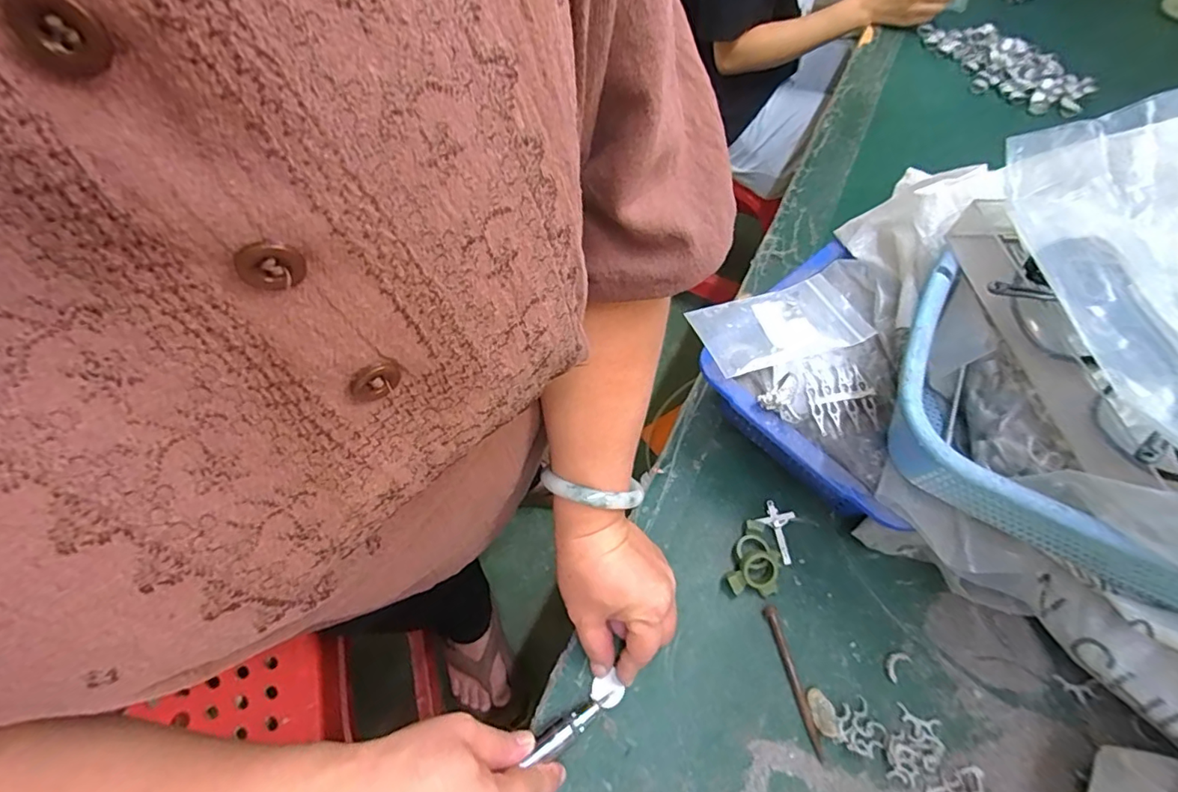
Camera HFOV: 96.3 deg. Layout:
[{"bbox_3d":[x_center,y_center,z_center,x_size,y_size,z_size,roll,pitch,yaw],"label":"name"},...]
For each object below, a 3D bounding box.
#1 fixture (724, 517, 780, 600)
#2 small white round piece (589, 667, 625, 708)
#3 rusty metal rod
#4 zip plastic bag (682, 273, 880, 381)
[{"bbox_3d":[0.128,0.125,0.401,0.035,0.015,0.059,20,60,12],"label":"fixture"},{"bbox_3d":[0.012,0.198,0.355,0.020,0.006,0.021,-2,56,2],"label":"small white round piece"},{"bbox_3d":[0.142,0.196,0.366,0.009,0.004,0.094,-10,58,-6],"label":"rusty metal rod"},{"bbox_3d":[0.147,-0.058,0.417,0.119,0.025,0.074,-13,58,-8],"label":"zip plastic bag"}]

